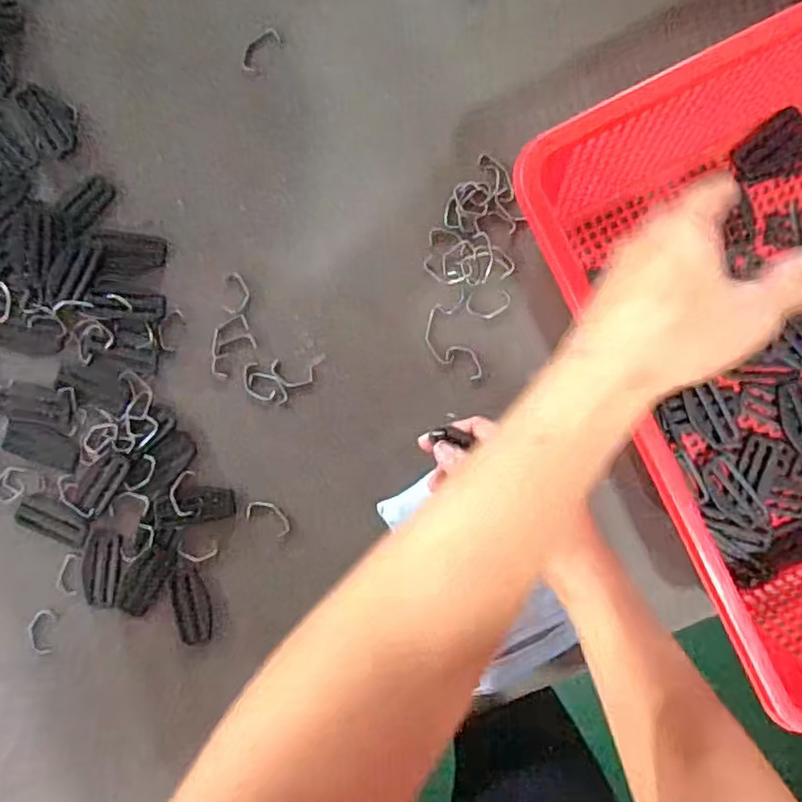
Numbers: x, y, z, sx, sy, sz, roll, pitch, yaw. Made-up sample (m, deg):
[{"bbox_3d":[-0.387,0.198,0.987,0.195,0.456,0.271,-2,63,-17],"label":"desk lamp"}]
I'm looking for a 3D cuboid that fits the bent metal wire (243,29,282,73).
[{"bbox_3d":[-0.108,-0.269,0.477,0.037,0.004,0.018,-44,89,2],"label":"bent metal wire"}]

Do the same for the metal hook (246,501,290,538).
[{"bbox_3d":[-0.102,0.090,0.483,0.036,0.004,0.020,29,91,2],"label":"metal hook"}]

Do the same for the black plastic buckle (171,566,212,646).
[{"bbox_3d":[-0.161,0.157,0.481,0.028,0.004,0.059,-10,90,2],"label":"black plastic buckle"}]

